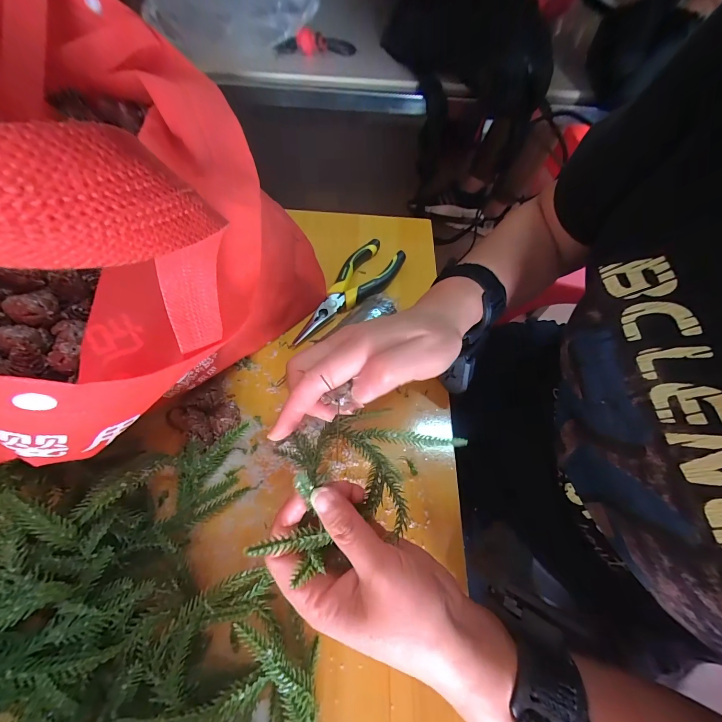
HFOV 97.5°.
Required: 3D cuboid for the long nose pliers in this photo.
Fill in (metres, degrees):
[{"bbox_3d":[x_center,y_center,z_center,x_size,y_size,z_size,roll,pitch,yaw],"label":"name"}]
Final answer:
[{"bbox_3d":[-0.015,-0.076,0.343,0.052,0.017,0.155,37,67,15],"label":"long nose pliers"}]

